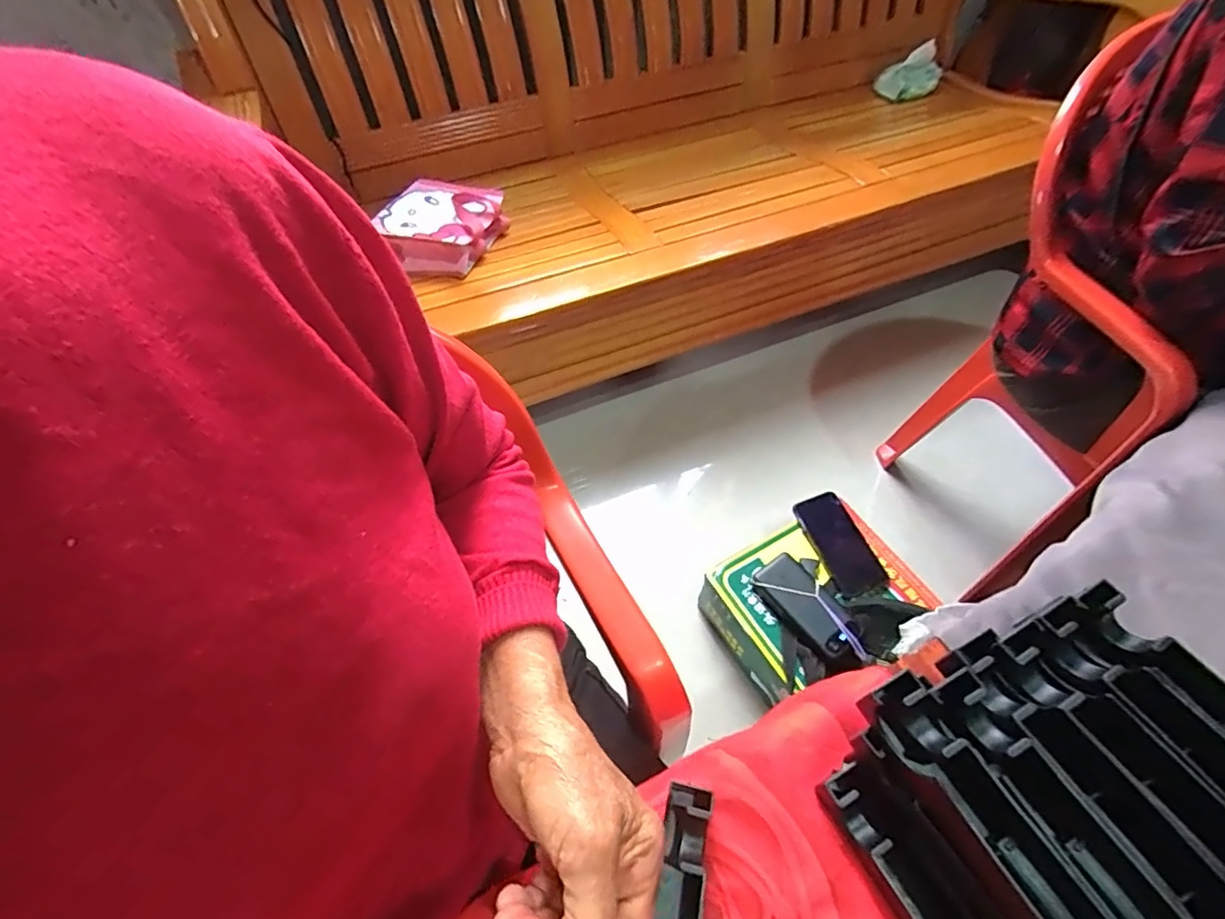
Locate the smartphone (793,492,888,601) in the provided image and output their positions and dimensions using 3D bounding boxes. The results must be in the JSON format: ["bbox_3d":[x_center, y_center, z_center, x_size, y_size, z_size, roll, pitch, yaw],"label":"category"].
[{"bbox_3d":[0.356,0.133,0.852,0.083,0.016,0.164,-20,66,-4],"label":"smartphone"}]

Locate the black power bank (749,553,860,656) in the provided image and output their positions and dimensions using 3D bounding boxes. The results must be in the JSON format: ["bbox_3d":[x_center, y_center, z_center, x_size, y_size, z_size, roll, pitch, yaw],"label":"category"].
[{"bbox_3d":[0.273,0.205,0.770,0.074,0.018,0.151,-39,57,-7],"label":"black power bank"}]

